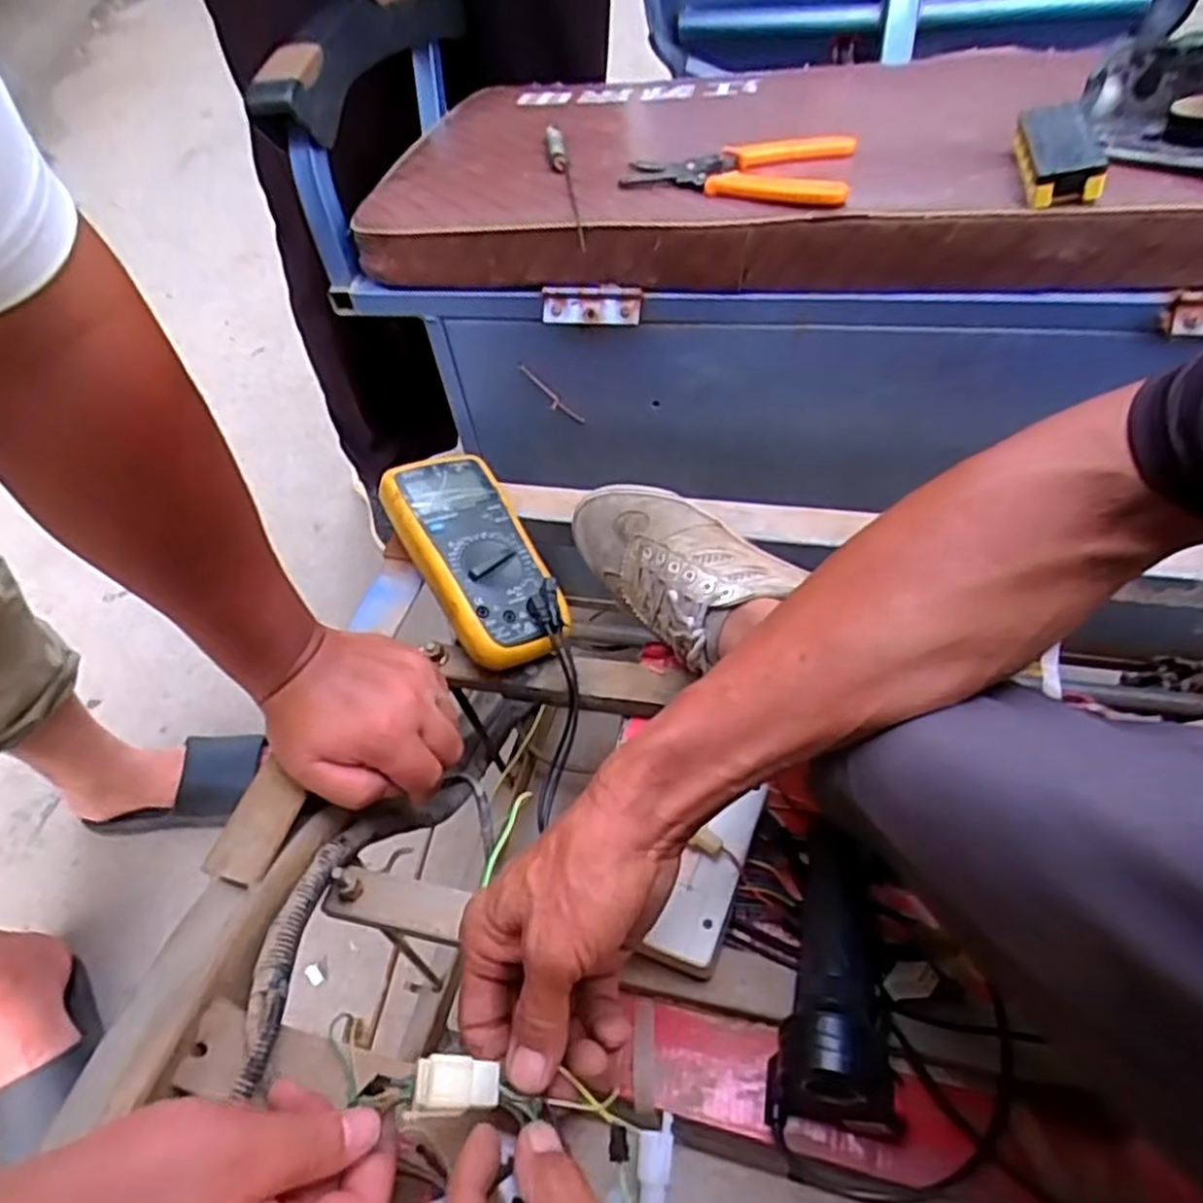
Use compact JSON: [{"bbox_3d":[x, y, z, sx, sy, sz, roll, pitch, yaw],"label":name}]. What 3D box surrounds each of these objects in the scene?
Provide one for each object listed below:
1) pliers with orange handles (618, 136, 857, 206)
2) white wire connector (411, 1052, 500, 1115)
[{"bbox_3d":[0.091,-0.294,0.524,0.148,0.018,0.094,10,52,11],"label":"pliers with orange handles"},{"bbox_3d":[-0.063,0.206,0.331,0.035,0.014,0.021,10,61,-18],"label":"white wire connector"}]

